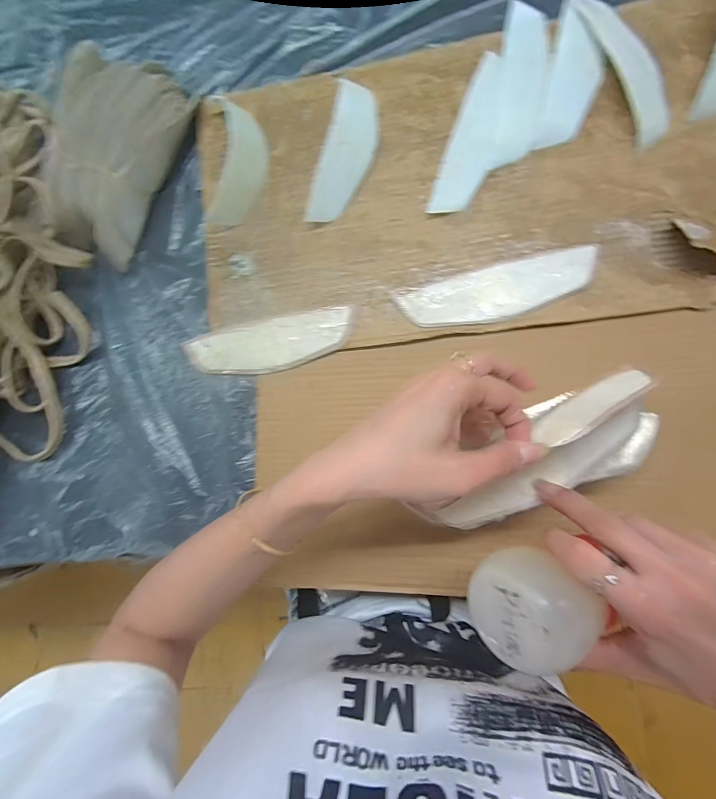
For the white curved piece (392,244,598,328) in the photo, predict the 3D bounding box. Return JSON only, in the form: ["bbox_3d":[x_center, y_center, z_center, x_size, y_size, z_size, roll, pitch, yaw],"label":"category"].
[{"bbox_3d":[0.124,-0.097,0.336,0.168,0.007,0.048,-13,85,7],"label":"white curved piece"}]

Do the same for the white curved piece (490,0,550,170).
[{"bbox_3d":[0.150,-0.292,0.341,0.038,0.013,0.153,6,88,9],"label":"white curved piece"}]

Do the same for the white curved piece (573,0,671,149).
[{"bbox_3d":[0.242,-0.306,0.333,0.037,0.009,0.161,-20,84,7],"label":"white curved piece"}]

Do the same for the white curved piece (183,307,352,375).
[{"bbox_3d":[-0.088,-0.053,0.365,0.164,0.009,0.049,-11,85,8],"label":"white curved piece"}]

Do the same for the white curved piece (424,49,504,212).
[{"bbox_3d":[0.108,-0.244,0.346,0.041,0.018,0.150,19,90,9],"label":"white curved piece"}]

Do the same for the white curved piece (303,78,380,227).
[{"bbox_3d":[-0.011,-0.237,0.357,0.044,0.035,0.138,16,89,9],"label":"white curved piece"}]

